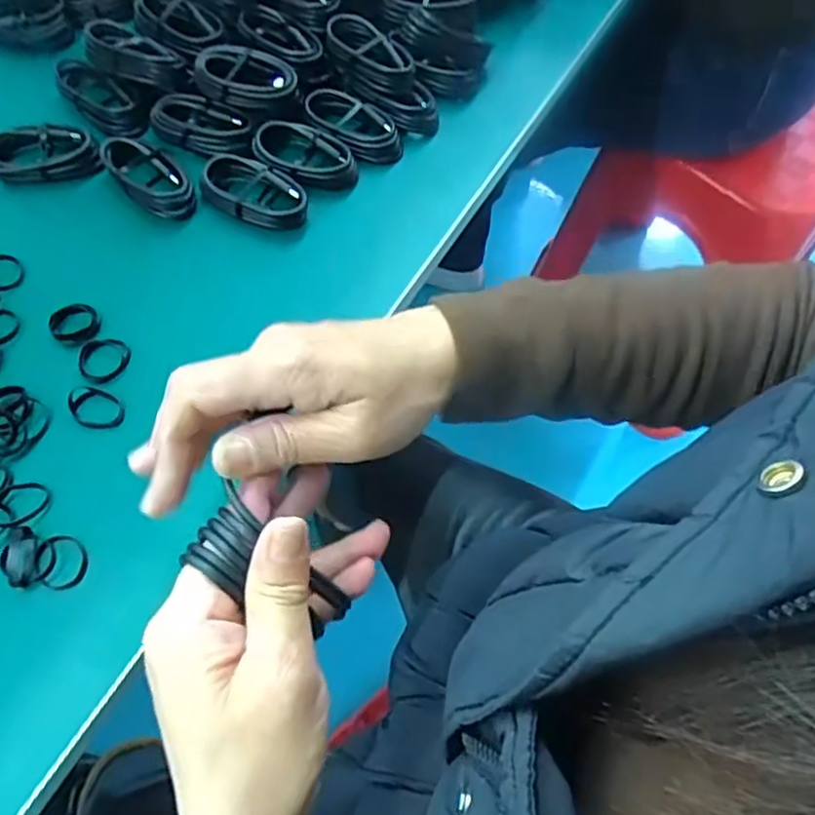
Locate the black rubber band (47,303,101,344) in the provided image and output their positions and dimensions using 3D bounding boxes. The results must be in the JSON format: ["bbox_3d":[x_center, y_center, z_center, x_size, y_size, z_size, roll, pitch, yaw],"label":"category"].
[{"bbox_3d":[-0.200,-0.051,0.404,0.028,0.006,0.025,-32,70,-17],"label":"black rubber band"}]

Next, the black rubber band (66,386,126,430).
[{"bbox_3d":[-0.177,0.000,0.378,0.032,0.004,0.022,17,65,5],"label":"black rubber band"}]

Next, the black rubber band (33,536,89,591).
[{"bbox_3d":[-0.175,0.079,0.340,0.026,0.006,0.026,12,60,-22],"label":"black rubber band"}]

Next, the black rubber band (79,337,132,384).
[{"bbox_3d":[-0.178,-0.028,0.395,0.028,0.005,0.028,-10,69,-19],"label":"black rubber band"}]

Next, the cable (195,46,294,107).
[{"bbox_3d":[-0.112,-0.232,0.464,0.067,0.017,0.037,-7,65,-6],"label":"cable"}]

